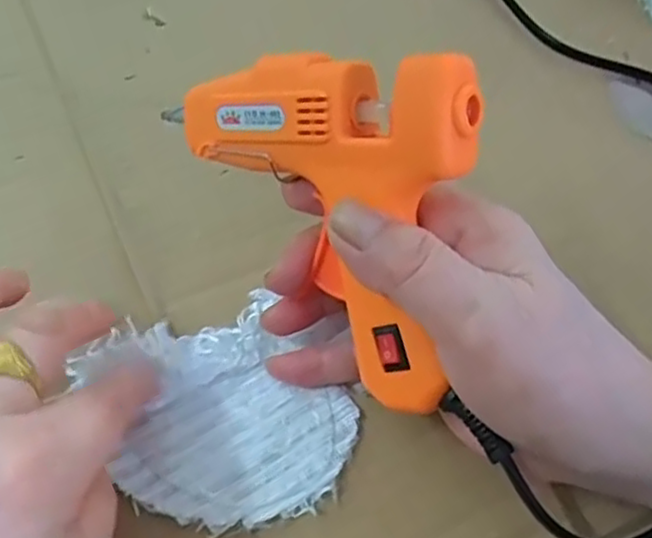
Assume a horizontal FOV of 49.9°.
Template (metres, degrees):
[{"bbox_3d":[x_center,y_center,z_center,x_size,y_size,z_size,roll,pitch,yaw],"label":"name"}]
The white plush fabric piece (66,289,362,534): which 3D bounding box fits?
[{"bbox_3d":[-0.035,0.051,0.254,0.084,0.012,0.080,-16,62,-10],"label":"white plush fabric piece"}]

